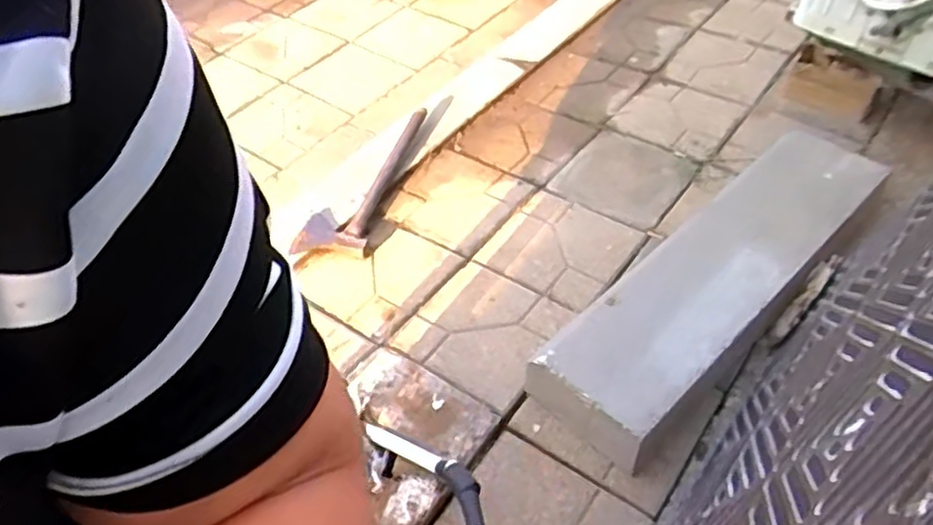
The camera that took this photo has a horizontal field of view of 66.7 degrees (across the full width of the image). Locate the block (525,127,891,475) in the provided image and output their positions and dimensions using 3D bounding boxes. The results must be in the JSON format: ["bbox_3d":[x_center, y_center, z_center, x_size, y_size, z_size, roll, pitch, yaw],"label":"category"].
[{"bbox_3d":[0.401,0.009,1.121,0.720,0.096,0.204,-36,57,-28],"label":"block"}]

